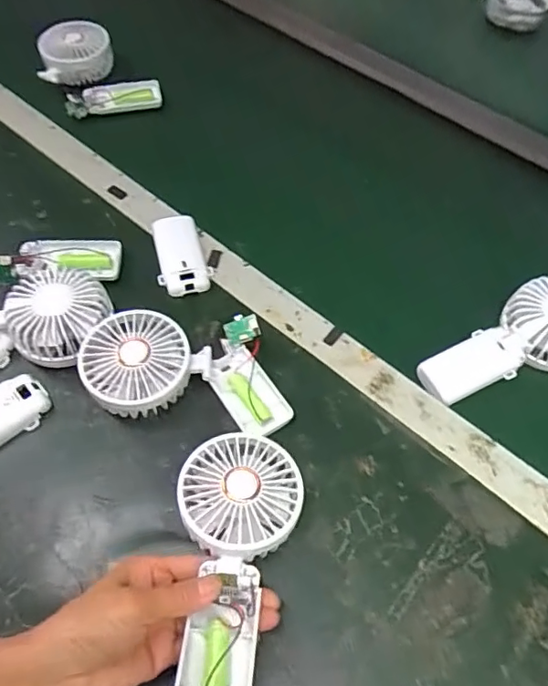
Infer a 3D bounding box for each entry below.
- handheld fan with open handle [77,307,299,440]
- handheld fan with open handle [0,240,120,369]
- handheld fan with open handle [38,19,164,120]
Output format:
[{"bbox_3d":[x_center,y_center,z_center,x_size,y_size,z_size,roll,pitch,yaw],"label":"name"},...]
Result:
[{"bbox_3d":[-0.072,0.021,0.449,0.169,0.036,0.104,3,58,-3],"label":"handheld fan with open handle"},{"bbox_3d":[-0.197,-0.048,0.483,0.103,0.044,0.136,-4,59,-7],"label":"handheld fan with open handle"},{"bbox_3d":[-0.230,-0.349,0.686,0.110,0.037,0.172,-29,63,-19],"label":"handheld fan with open handle"}]

